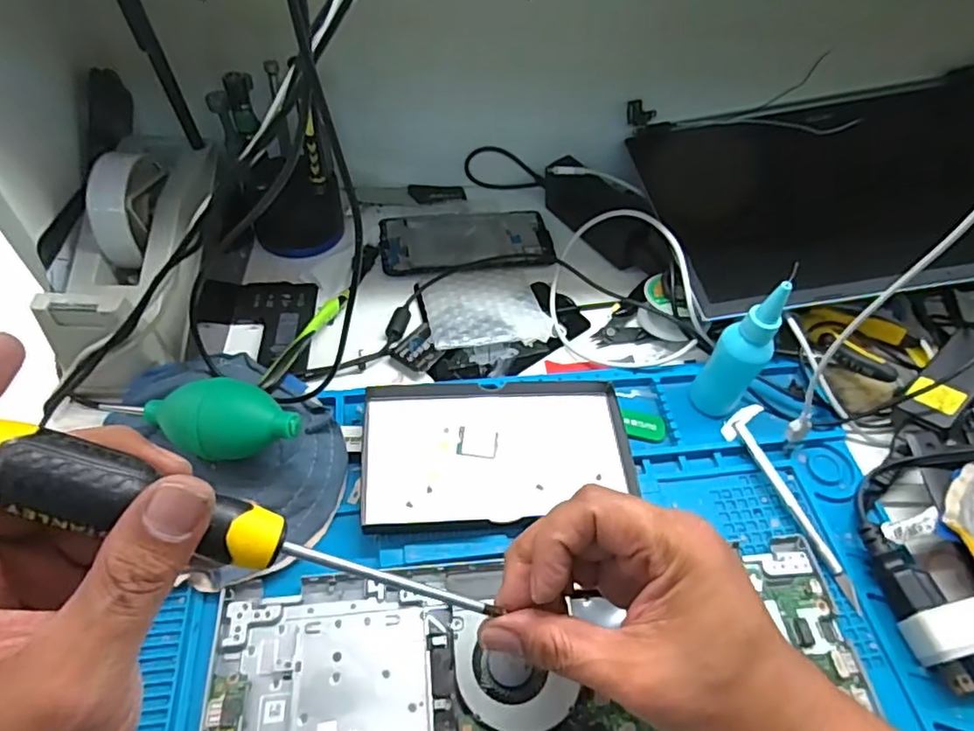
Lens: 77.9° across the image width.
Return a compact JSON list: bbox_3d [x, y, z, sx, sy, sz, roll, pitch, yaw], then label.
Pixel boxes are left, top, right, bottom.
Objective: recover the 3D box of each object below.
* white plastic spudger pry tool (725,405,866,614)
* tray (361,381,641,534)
[{"bbox_3d":[0.204,0.087,0.410,0.038,0.007,0.151,-4,53,-7],"label":"white plastic spudger pry tool"},{"bbox_3d":[0.007,0.055,0.410,0.176,0.013,0.106,-2,53,-6],"label":"tray"}]

